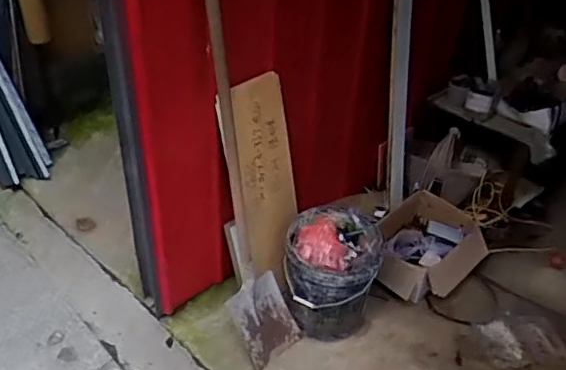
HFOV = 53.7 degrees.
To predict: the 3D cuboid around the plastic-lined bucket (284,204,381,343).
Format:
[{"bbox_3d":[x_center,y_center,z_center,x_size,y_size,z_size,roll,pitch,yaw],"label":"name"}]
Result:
[{"bbox_3d":[0.156,0.299,1.882,0.291,0.395,0.269,2,38,-1],"label":"plastic-lined bucket"}]

